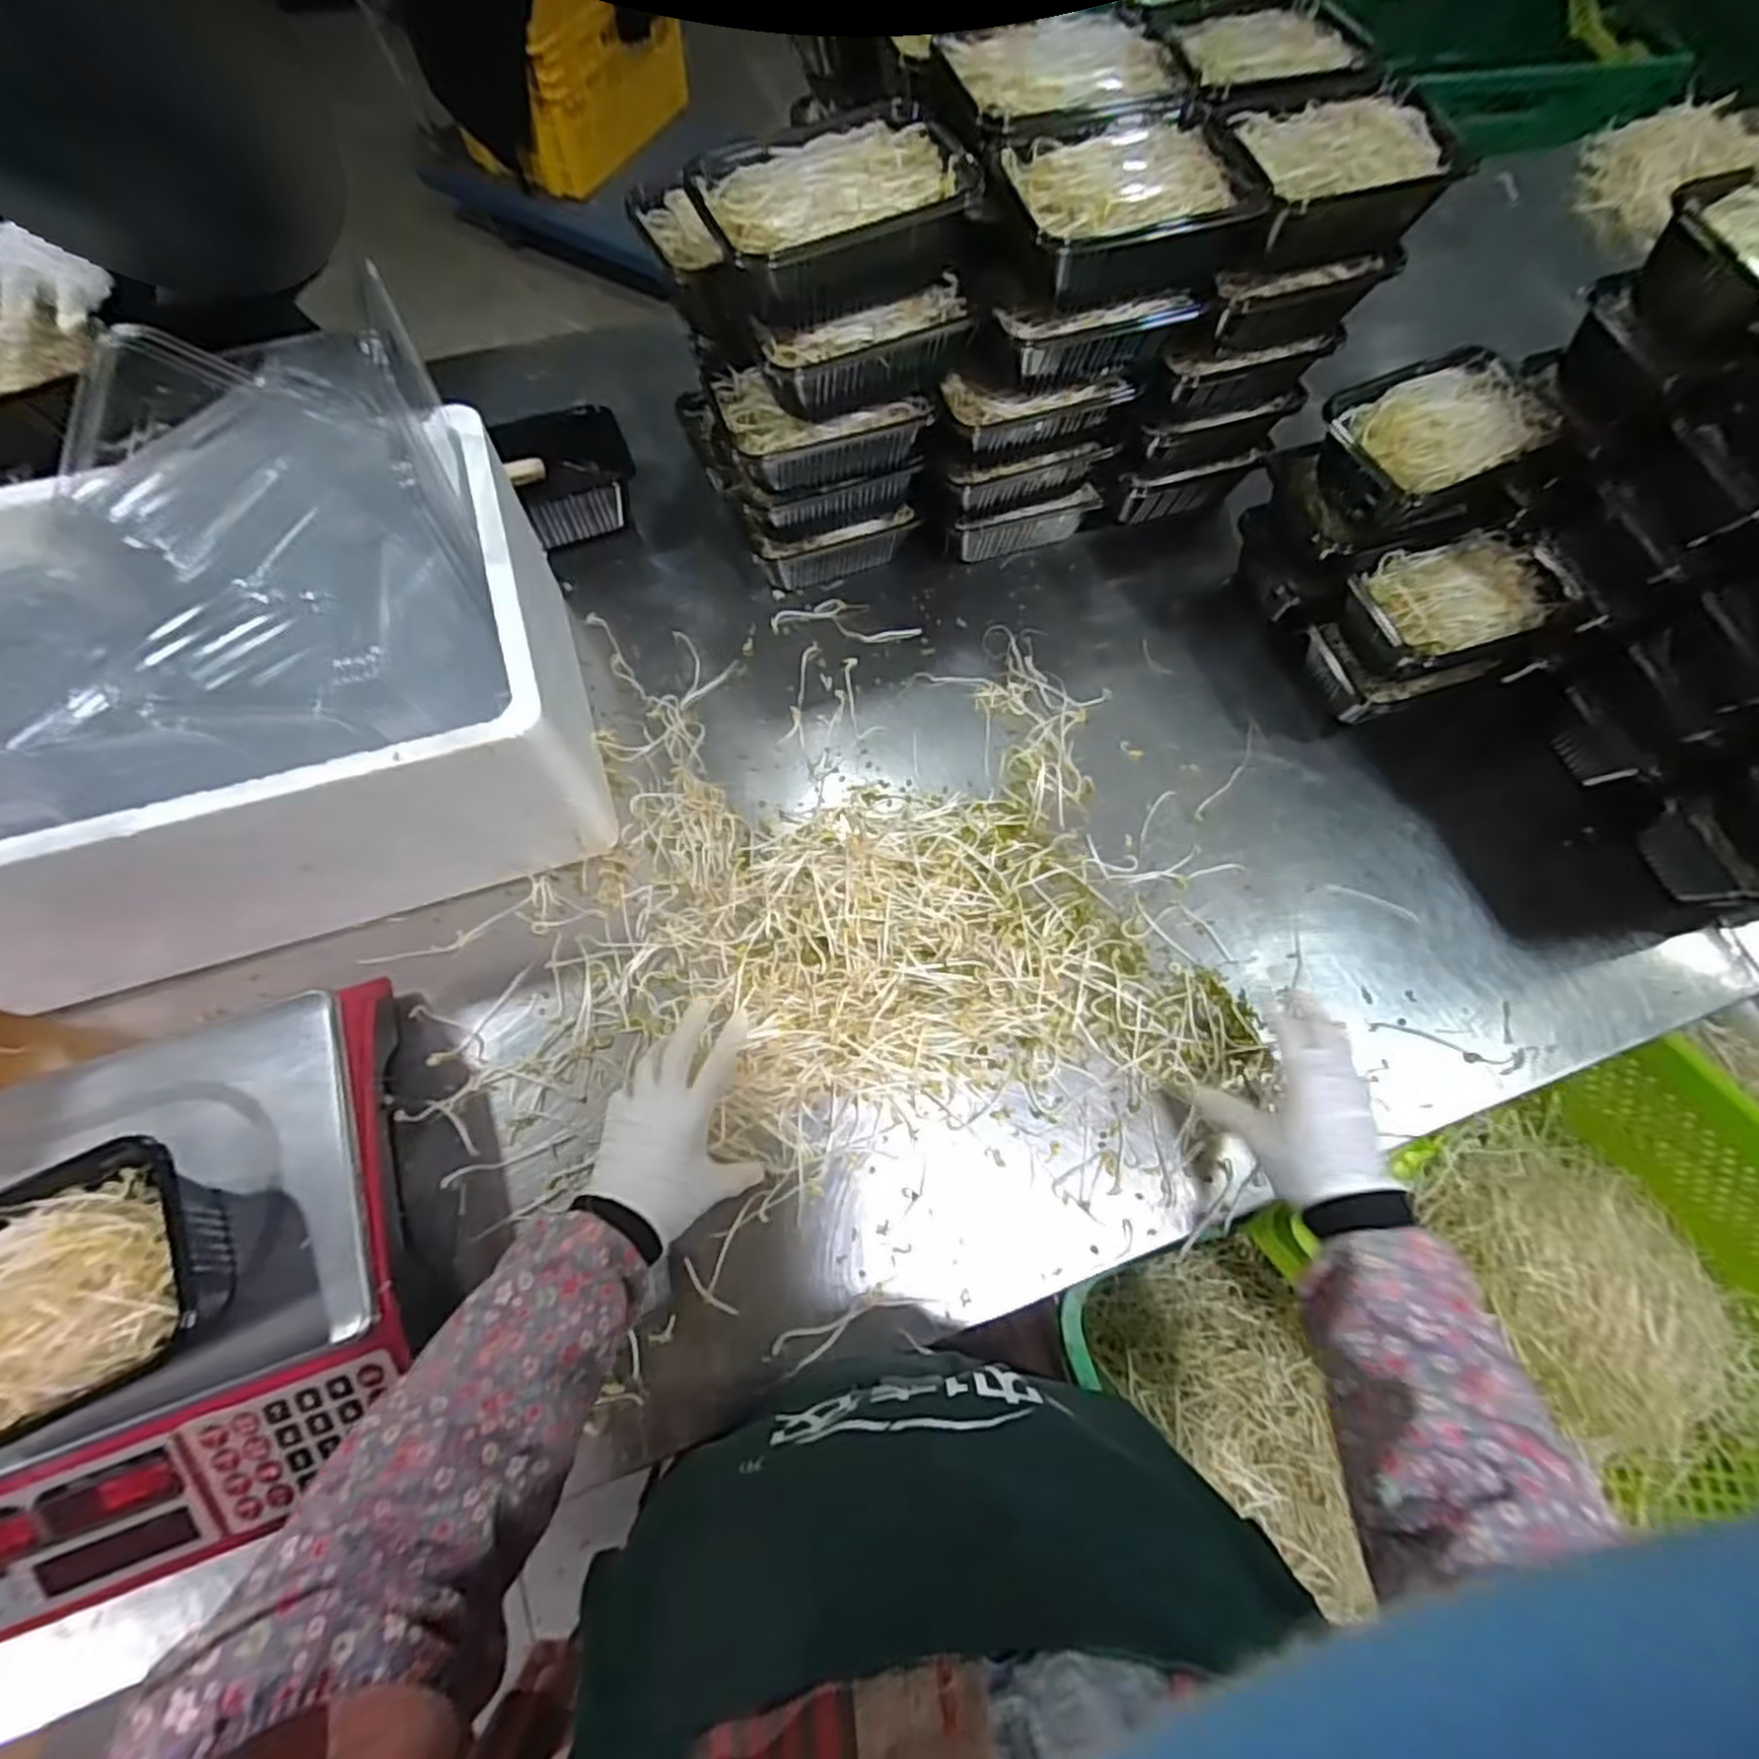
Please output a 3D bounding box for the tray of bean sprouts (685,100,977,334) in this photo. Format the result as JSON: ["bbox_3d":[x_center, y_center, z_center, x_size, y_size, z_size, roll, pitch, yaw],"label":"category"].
[{"bbox_3d":[-0.032,-0.470,0.556,0.185,0.063,0.125,-19,70,-10],"label":"tray of bean sprouts"}]

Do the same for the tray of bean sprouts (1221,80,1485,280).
[{"bbox_3d":[0.341,-0.538,0.609,0.183,0.069,0.109,-18,70,-9],"label":"tray of bean sprouts"}]

